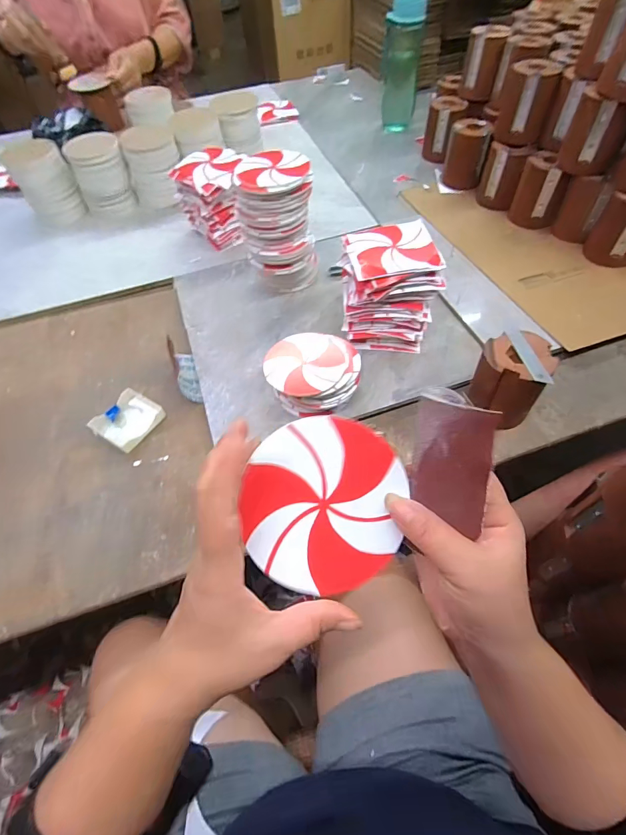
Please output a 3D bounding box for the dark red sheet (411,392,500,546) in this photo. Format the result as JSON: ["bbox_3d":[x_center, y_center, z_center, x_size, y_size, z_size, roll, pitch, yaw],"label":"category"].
[{"bbox_3d":[0.075,0.024,0.220,0.040,0.076,0.006,13,22,30],"label":"dark red sheet"}]

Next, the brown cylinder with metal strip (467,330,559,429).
[{"bbox_3d":[0.234,-0.044,0.494,0.080,0.100,0.082,17,60,13],"label":"brown cylinder with metal strip"}]

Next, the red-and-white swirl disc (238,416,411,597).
[{"bbox_3d":[0.007,0.051,0.236,0.091,0.006,0.098,0,90,-6],"label":"red-and-white swirl disc"}]

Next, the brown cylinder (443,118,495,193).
[{"bbox_3d":[0.302,-0.517,0.796,0.073,0.099,0.068,14,59,12],"label":"brown cylinder"}]

